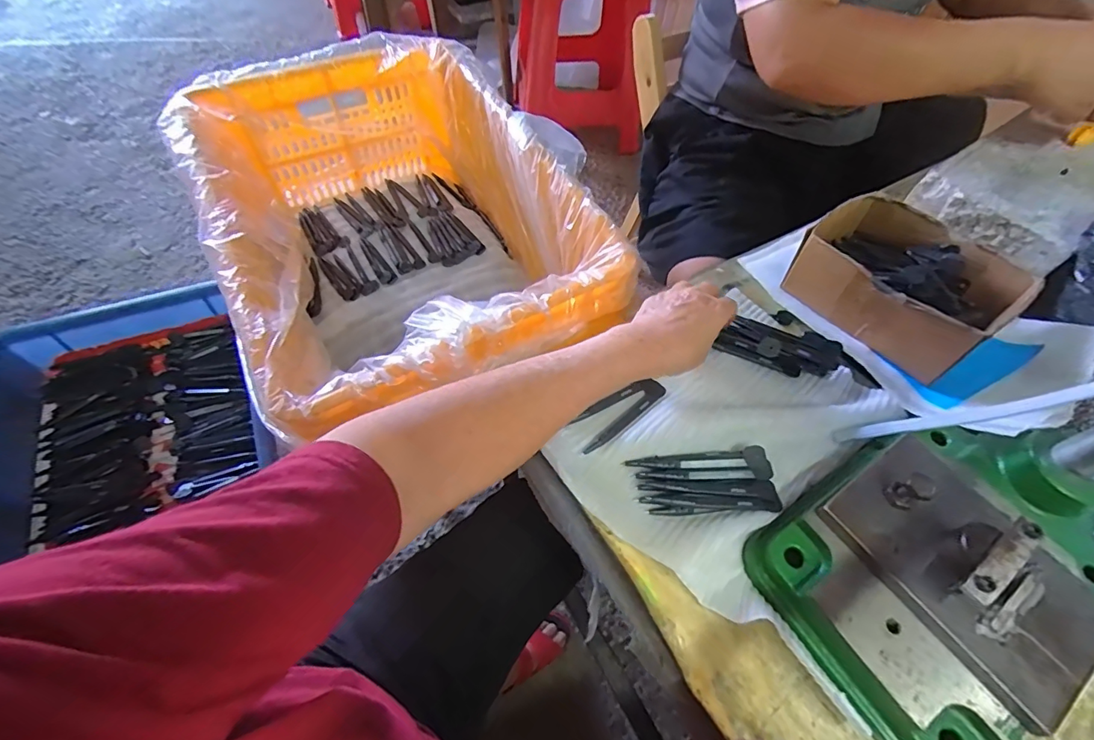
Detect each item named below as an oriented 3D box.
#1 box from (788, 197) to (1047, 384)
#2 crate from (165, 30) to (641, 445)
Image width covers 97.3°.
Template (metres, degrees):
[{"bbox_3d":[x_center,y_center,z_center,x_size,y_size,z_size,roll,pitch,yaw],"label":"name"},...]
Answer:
[{"bbox_3d":[0.327,-0.087,0.450,0.129,0.067,0.156,-34,66,-22],"label":"box"},{"bbox_3d":[-0.176,-0.160,0.587,0.349,0.208,0.490,-24,62,-17],"label":"crate"}]

